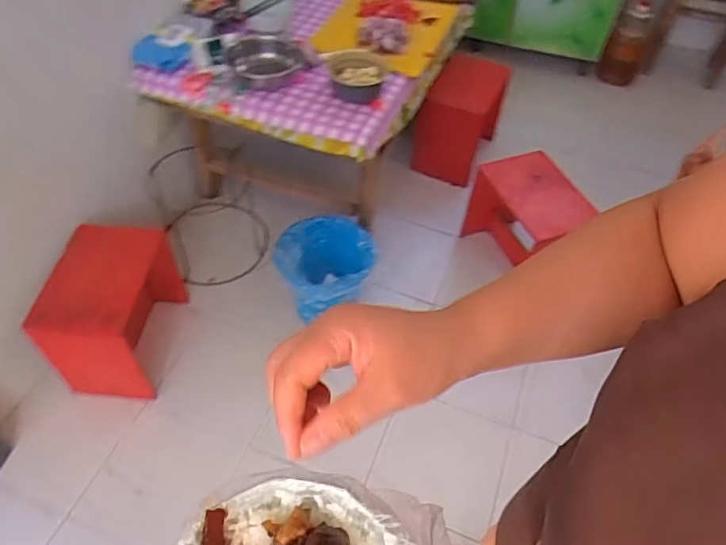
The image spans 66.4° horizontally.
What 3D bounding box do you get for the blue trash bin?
[{"bbox_3d":[-0.103,0.023,1.557,0.262,0.245,0.239,2,51,0],"label":"blue trash bin"}]

